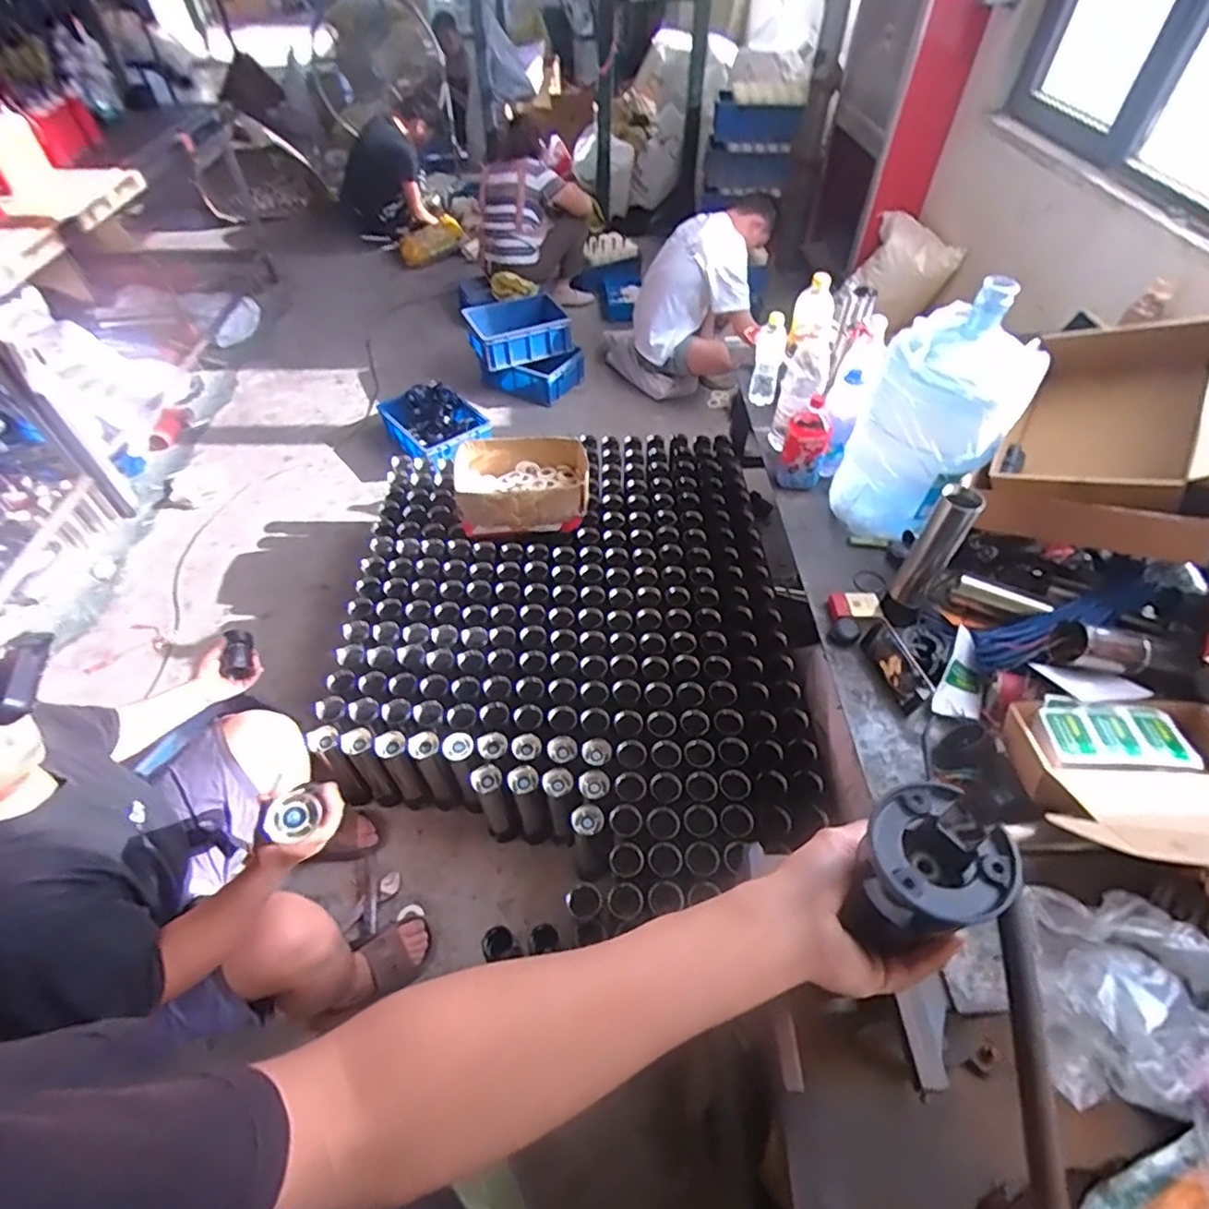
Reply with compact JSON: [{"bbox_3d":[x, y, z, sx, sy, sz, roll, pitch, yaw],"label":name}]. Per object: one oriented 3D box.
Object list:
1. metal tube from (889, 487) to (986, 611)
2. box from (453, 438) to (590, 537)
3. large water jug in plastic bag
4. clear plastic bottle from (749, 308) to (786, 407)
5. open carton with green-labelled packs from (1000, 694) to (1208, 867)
[{"bbox_3d":[0.576,-0.095,1.099,0.065,0.240,0.053,32,58,24],"label":"metal tube"},{"bbox_3d":[-0.237,-0.355,1.808,0.371,0.165,0.273,-5,51,-4],"label":"box"},{"bbox_3d":[0.645,-0.367,1.235,0.274,0.425,0.242,27,56,21],"label":"large water jug in plastic bag"},{"bbox_3d":[0.417,-0.618,1.617,0.075,0.232,0.081,11,52,10],"label":"clear plastic bottle"},{"bbox_3d":[0.745,0.223,0.800,0.356,0.157,0.295,10,51,9],"label":"open carton with green-labelled packs"}]

